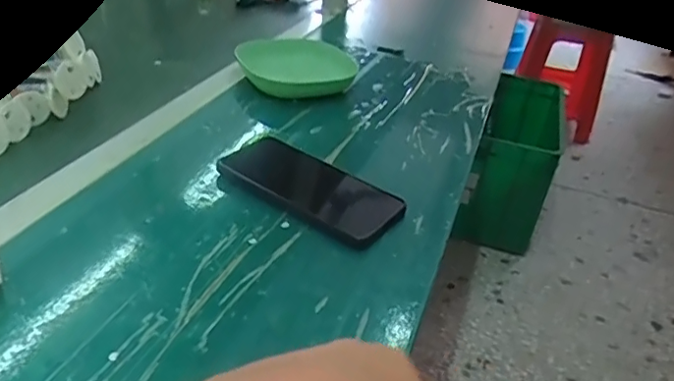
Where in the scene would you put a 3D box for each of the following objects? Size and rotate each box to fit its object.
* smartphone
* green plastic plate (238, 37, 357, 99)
[{"bbox_3d":[-0.029,-0.005,0.502,0.169,0.015,0.079,24,37,25],"label":"smartphone"},{"bbox_3d":[-0.047,-0.158,0.717,0.141,0.040,0.131,3,32,-2],"label":"green plastic plate"}]

